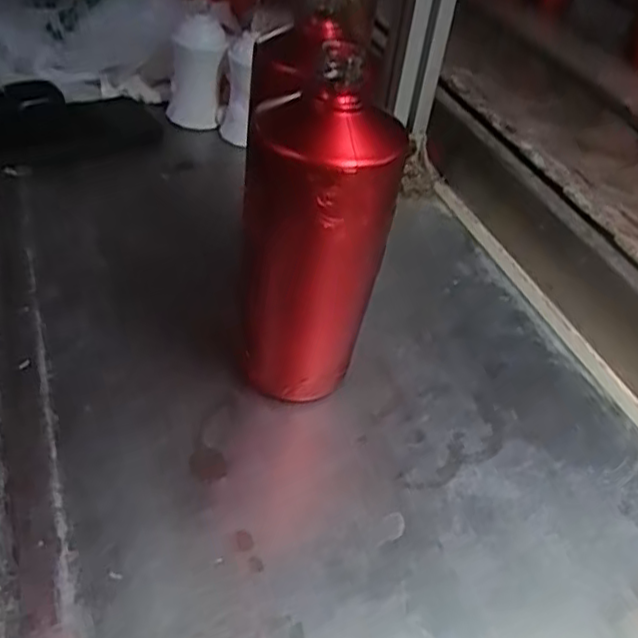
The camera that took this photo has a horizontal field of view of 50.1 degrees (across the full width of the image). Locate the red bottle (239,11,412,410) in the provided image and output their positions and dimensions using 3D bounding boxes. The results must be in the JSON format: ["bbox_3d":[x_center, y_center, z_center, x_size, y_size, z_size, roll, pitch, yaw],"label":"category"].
[{"bbox_3d":[-0.001,-0.037,0.401,0.081,0.215,0.068,-8,44,-15],"label":"red bottle"}]

